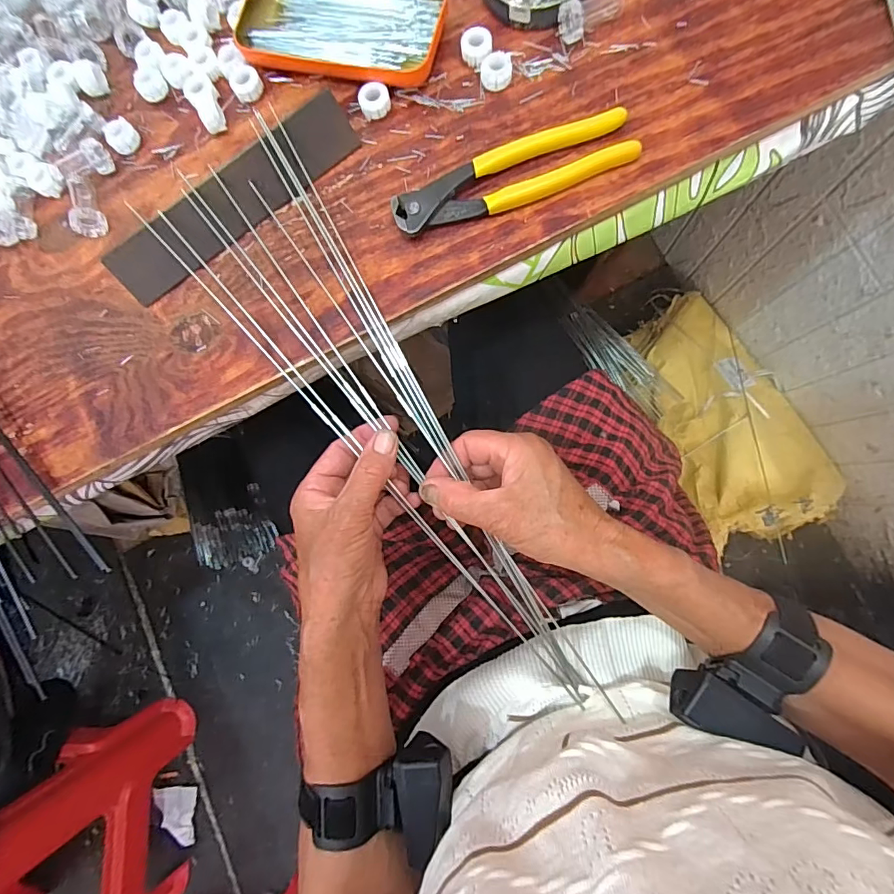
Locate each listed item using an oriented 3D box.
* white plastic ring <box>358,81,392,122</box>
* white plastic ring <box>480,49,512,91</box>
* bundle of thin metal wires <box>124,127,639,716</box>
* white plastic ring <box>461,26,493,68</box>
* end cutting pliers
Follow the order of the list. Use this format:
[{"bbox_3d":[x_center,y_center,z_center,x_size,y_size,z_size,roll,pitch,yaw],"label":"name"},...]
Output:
[{"bbox_3d":[-0.051,-0.245,0.335,0.021,0.011,0.021,-1,83,5],"label":"white plastic ring"},{"bbox_3d":[0.035,-0.261,0.329,0.021,0.011,0.021,-1,83,5],"label":"white plastic ring"},{"bbox_3d":[-0.034,-0.001,0.342,0.100,0.032,0.441,-33,93,1],"label":"bundle of thin metal wires"},{"bbox_3d":[0.021,-0.278,0.333,0.021,0.013,0.022,-1,83,5],"label":"white plastic ring"},{"bbox_3d":[0.044,-0.183,0.322,0.164,0.014,0.038,-20,82,3],"label":"end cutting pliers"}]

